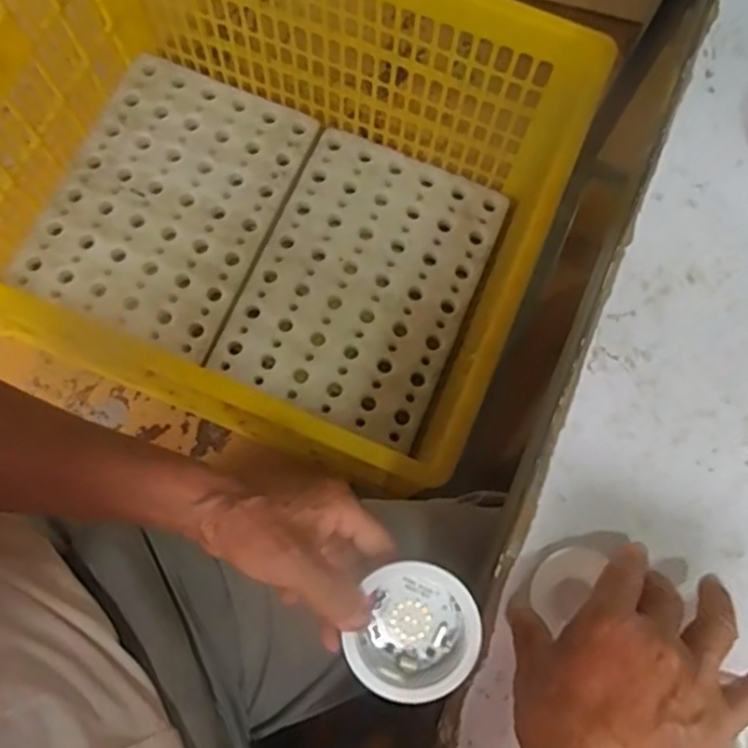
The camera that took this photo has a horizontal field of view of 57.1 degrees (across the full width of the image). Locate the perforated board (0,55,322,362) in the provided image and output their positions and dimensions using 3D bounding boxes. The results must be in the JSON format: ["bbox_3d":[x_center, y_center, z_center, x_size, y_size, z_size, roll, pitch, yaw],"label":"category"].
[{"bbox_3d":[-0.364,-0.317,1.237,0.382,0.017,0.500,21,74,6],"label":"perforated board"}]

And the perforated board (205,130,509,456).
[{"bbox_3d":[-0.018,-0.166,1.210,0.369,0.024,0.498,22,74,6],"label":"perforated board"}]

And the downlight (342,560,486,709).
[{"bbox_3d":[0.020,0.140,0.372,0.070,0.026,0.068,0,73,0],"label":"downlight"}]

